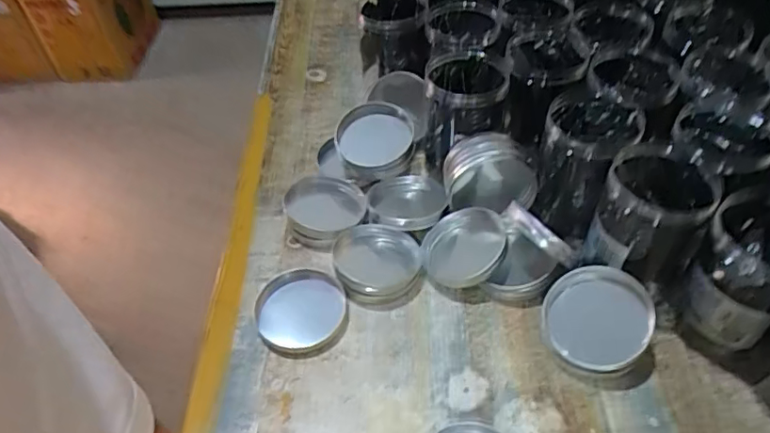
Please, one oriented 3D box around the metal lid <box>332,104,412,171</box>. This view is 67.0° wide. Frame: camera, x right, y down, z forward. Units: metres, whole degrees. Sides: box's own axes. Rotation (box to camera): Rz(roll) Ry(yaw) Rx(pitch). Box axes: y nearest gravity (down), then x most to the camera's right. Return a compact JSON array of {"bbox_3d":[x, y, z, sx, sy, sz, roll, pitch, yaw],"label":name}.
[{"bbox_3d":[-0.013,-0.099,0.757,0.104,0.036,0.106,-10,61,19],"label":"metal lid"}]

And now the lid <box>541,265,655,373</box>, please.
[{"bbox_3d":[0.201,0.095,0.558,0.101,0.018,0.097,-16,65,37],"label":"lid"}]

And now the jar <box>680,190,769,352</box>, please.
[{"bbox_3d":[0.333,0.060,0.536,0.088,0.149,0.091,-3,48,3],"label":"jar"}]

